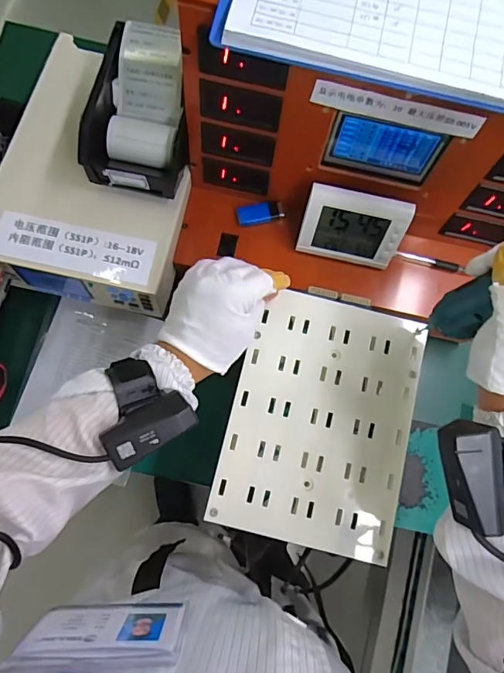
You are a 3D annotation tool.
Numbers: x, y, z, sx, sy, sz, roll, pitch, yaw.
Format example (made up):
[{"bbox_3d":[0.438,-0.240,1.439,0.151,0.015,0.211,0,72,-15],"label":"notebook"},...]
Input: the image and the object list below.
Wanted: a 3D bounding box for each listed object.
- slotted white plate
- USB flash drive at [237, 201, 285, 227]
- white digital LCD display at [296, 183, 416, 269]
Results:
[{"bbox_3d":[0.068,0.079,0.439,0.171,0.014,0.232,15,81,0],"label":"slotted white plate"},{"bbox_3d":[0.011,-0.150,0.548,0.055,0.007,0.024,-6,82,-3],"label":"USB flash drive"},{"bbox_3d":[0.114,-0.121,0.515,0.112,0.087,0.050,13,81,-1],"label":"white digital LCD display"}]

